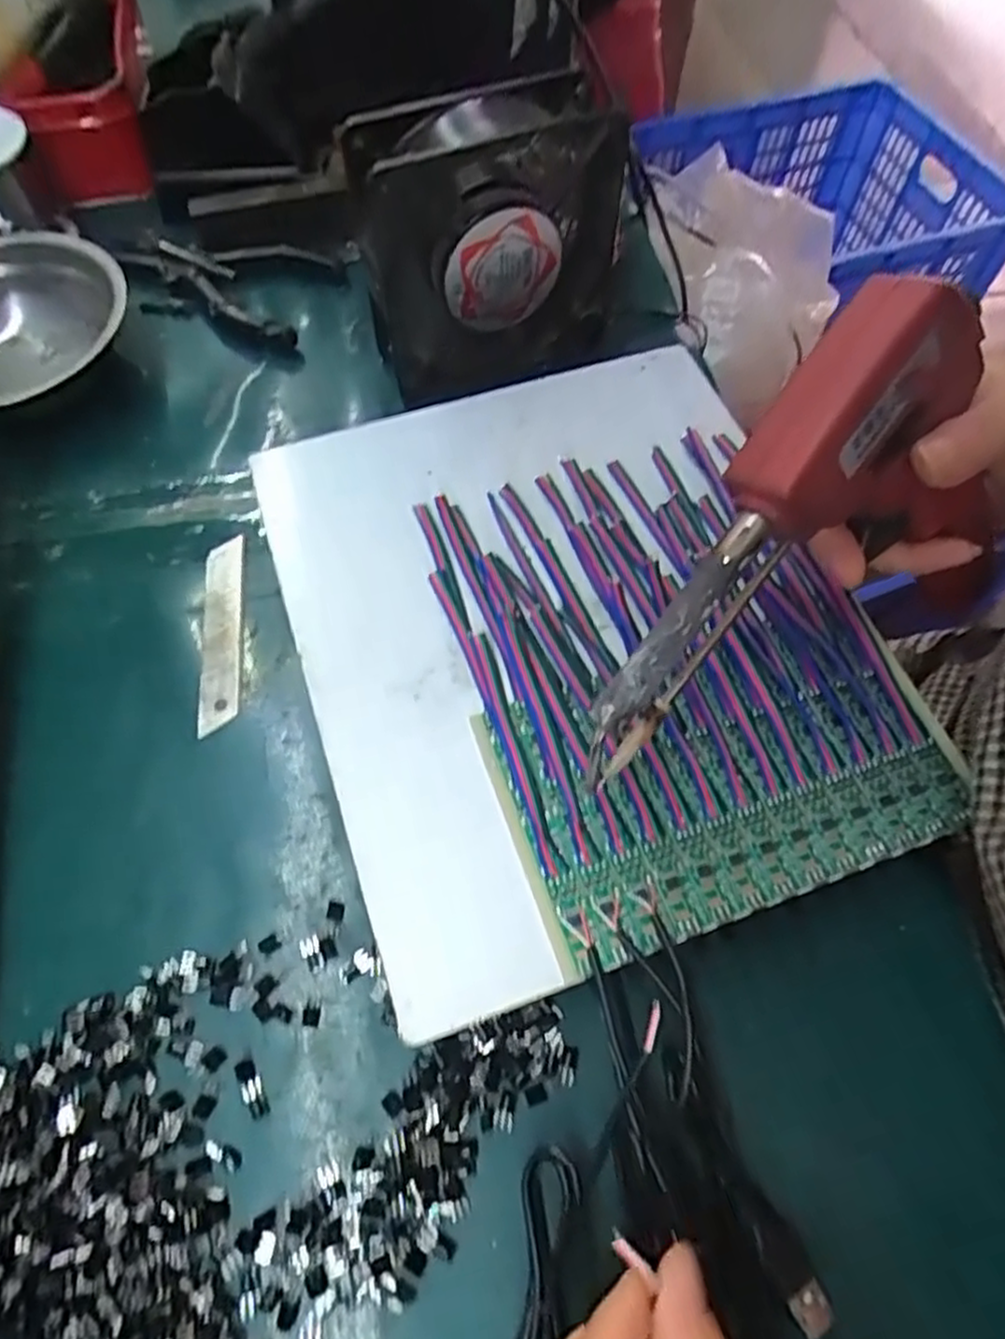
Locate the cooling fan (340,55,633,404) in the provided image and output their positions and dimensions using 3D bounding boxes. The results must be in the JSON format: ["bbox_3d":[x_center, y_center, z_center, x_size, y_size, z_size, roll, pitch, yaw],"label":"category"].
[{"bbox_3d":[-0.006,-0.211,0.375,0.129,0.123,0.046,-20,64,-11],"label":"cooling fan"}]

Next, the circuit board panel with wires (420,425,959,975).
[{"bbox_3d":[0.066,-0.008,0.285,0.158,0.026,0.190,-16,63,-10],"label":"circuit board panel with wires"}]

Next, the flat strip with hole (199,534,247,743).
[{"bbox_3d":[-0.127,-0.018,0.336,0.017,0.004,0.097,-4,64,-6],"label":"flat strip with hole"}]

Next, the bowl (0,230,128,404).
[{"bbox_3d":[-0.260,-0.176,0.394,0.117,0.049,0.117,0,62,-1],"label":"bowl"}]

